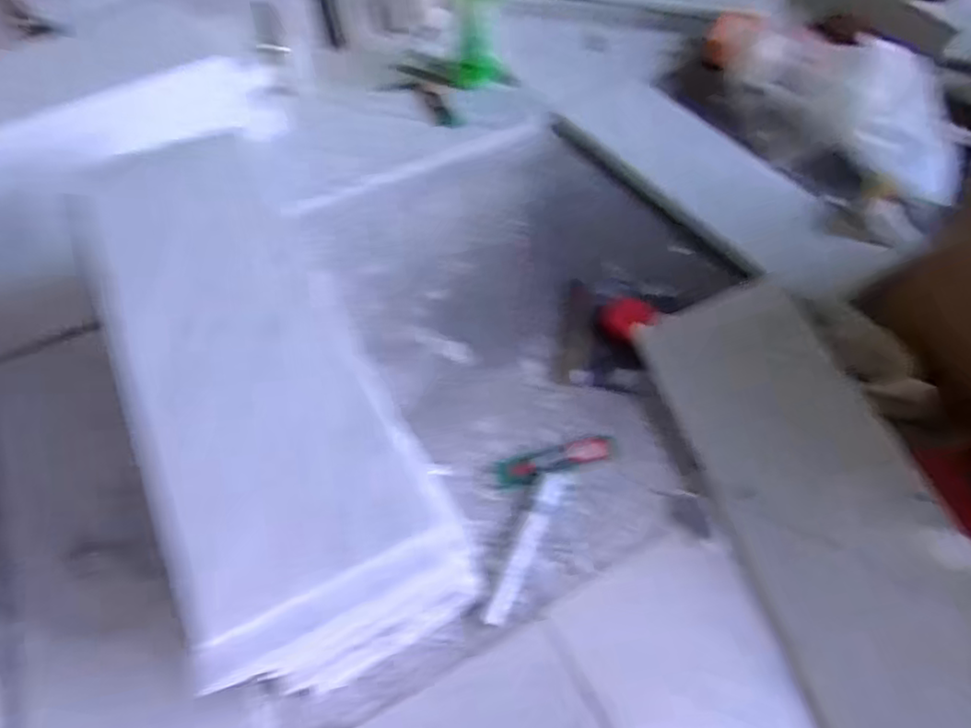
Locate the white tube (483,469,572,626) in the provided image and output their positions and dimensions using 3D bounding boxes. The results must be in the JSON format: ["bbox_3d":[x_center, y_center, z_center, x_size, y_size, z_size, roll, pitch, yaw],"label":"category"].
[{"bbox_3d":[0.036,0.153,0.549,0.021,0.013,0.148,22,58,14],"label":"white tube"}]

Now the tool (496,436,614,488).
[{"bbox_3d":[0.066,0.090,0.594,0.114,0.014,0.026,-17,58,-12],"label":"tool"}]

